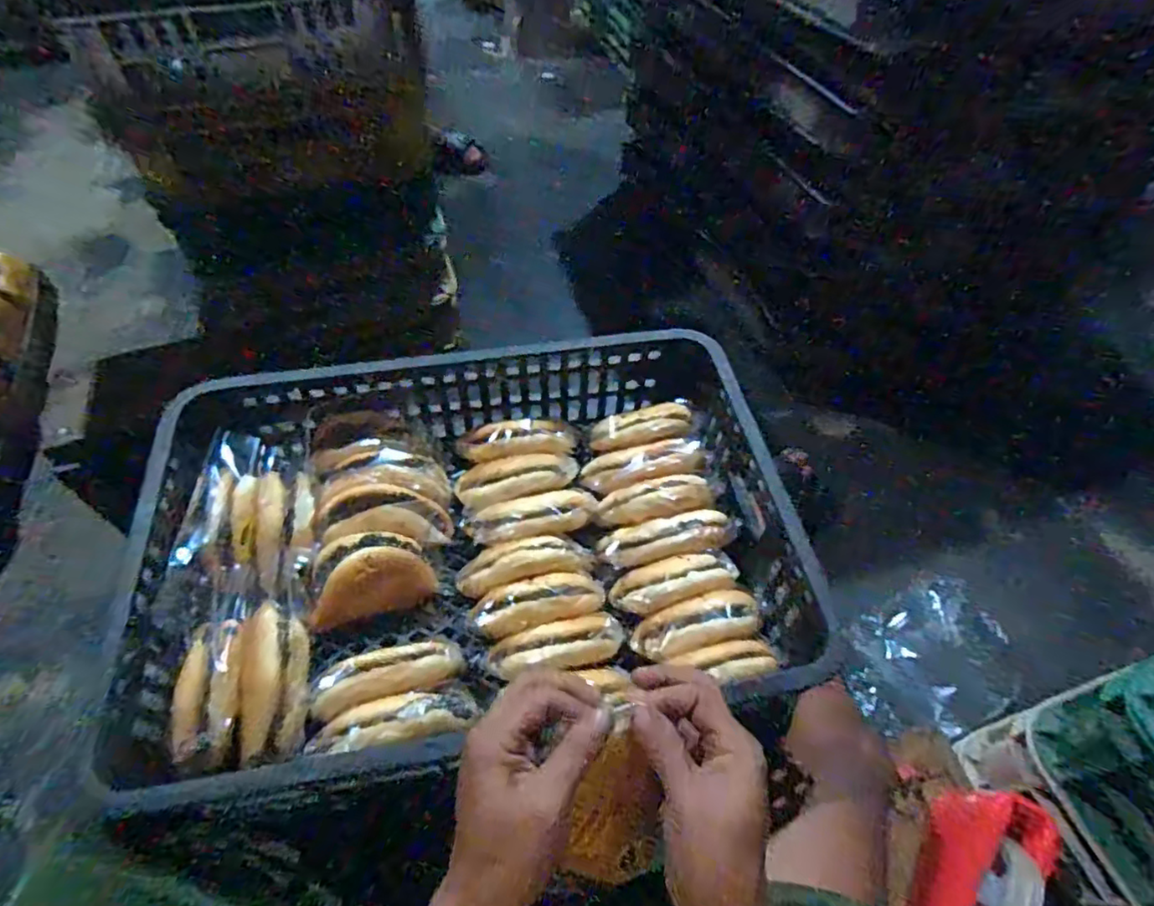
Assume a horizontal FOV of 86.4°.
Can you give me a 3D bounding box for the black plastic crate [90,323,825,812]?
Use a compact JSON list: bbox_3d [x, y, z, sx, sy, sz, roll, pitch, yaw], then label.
[{"bbox_3d":[-0.103,0.075,0.654,0.596,0.139,0.406,-10,55,-9],"label":"black plastic crate"}]

